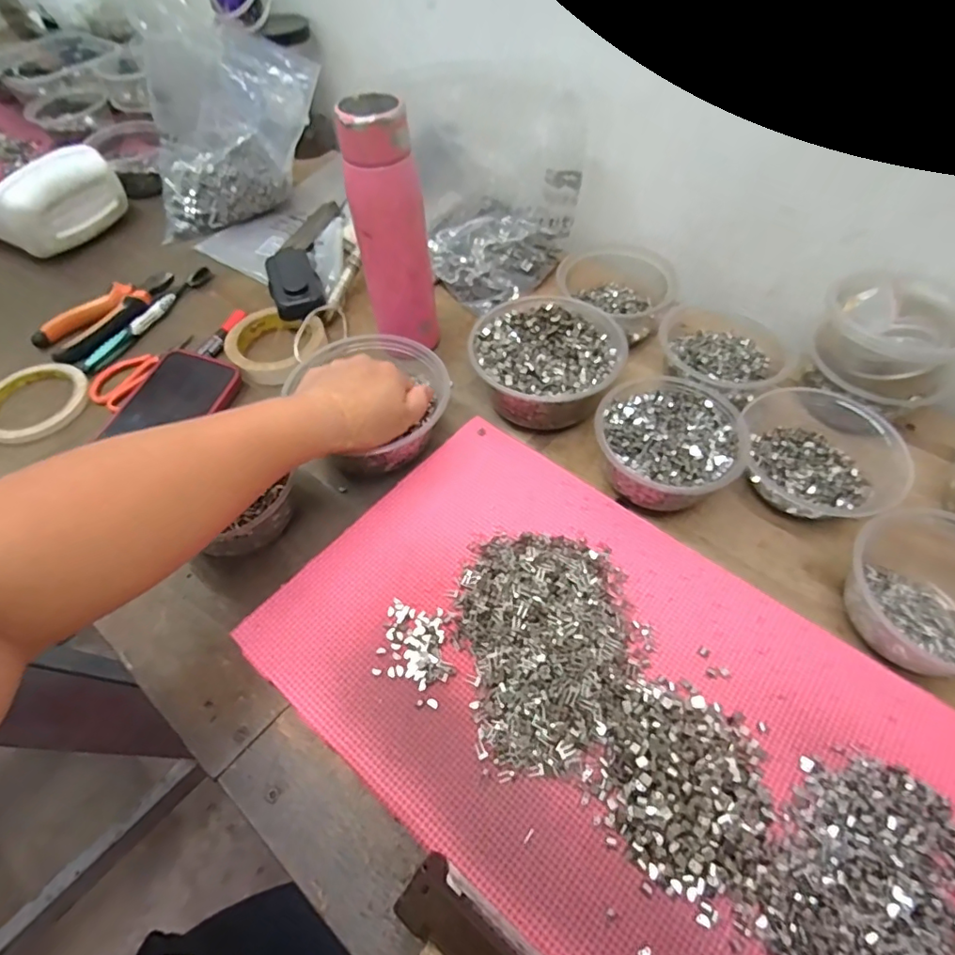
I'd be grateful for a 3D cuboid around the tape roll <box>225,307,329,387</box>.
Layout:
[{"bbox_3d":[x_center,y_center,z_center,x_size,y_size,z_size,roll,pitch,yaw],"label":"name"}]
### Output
[{"bbox_3d":[-0.212,-0.135,0.565,0.097,0.028,0.093,-1,54,1],"label":"tape roll"}]

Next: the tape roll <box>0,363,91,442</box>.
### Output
[{"bbox_3d":[-0.441,-0.077,0.536,0.109,0.014,0.097,26,59,19],"label":"tape roll"}]

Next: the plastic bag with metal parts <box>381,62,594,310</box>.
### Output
[{"bbox_3d":[0.032,-0.301,0.562,0.180,0.188,0.132,9,55,8],"label":"plastic bag with metal parts"}]

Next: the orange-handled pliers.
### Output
[{"bbox_3d":[-0.404,-0.182,0.600,0.068,0.031,0.148,29,60,20],"label":"orange-handled pliers"}]

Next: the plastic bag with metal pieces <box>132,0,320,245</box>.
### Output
[{"bbox_3d":[-0.321,-0.444,0.679,0.233,0.180,0.136,-27,58,-17],"label":"plastic bag with metal pieces"}]

